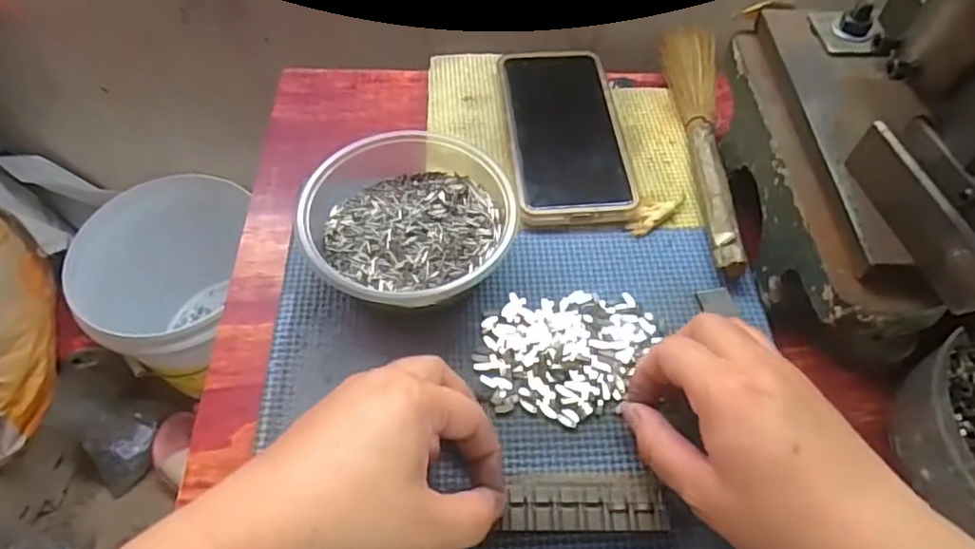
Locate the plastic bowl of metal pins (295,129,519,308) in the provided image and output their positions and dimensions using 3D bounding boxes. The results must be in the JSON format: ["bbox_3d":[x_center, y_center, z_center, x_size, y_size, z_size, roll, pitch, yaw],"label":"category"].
[{"bbox_3d":[-0.045,-0.026,0.347,0.108,0.048,0.107,1,56,-2],"label":"plastic bowl of metal pins"}]

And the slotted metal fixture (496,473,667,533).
[{"bbox_3d":[0.044,0.104,0.284,0.072,0.012,0.028,-1,56,-1],"label":"slotted metal fixture"}]

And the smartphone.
[{"bbox_3d":[0.052,-0.098,0.418,0.076,0.012,0.154,-2,56,-4],"label":"smartphone"}]

